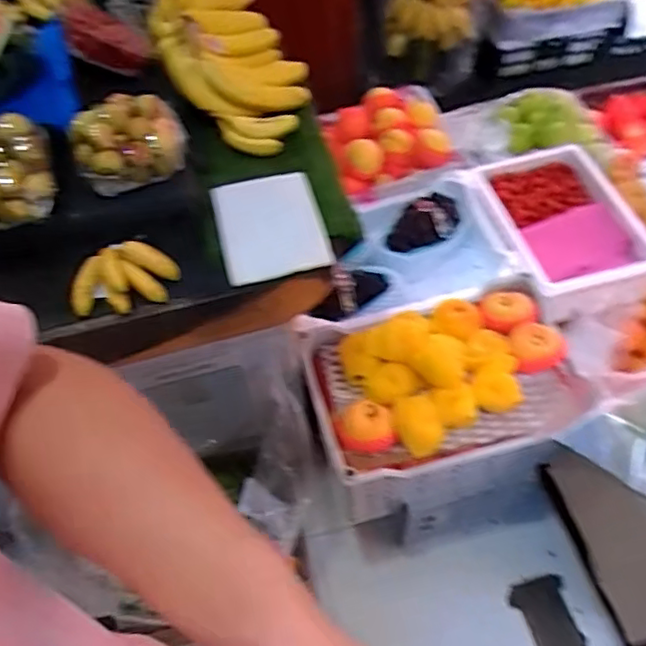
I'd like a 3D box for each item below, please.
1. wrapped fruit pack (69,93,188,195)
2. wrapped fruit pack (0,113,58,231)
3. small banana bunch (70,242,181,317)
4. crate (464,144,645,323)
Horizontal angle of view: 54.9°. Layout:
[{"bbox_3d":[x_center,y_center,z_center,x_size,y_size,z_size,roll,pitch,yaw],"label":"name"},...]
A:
[{"bbox_3d":[-0.270,-0.254,0.873,0.148,0.120,0.062,-25,11,-28],"label":"wrapped fruit pack"},{"bbox_3d":[-0.433,-0.204,0.828,0.133,0.076,0.147,-11,81,-11],"label":"wrapped fruit pack"},{"bbox_3d":[-0.275,-0.061,0.863,0.133,0.051,0.100,4,54,7],"label":"small banana bunch"},{"bbox_3d":[0.536,-0.220,1.433,0.310,0.135,0.430,-15,54,-7],"label":"crate"}]

